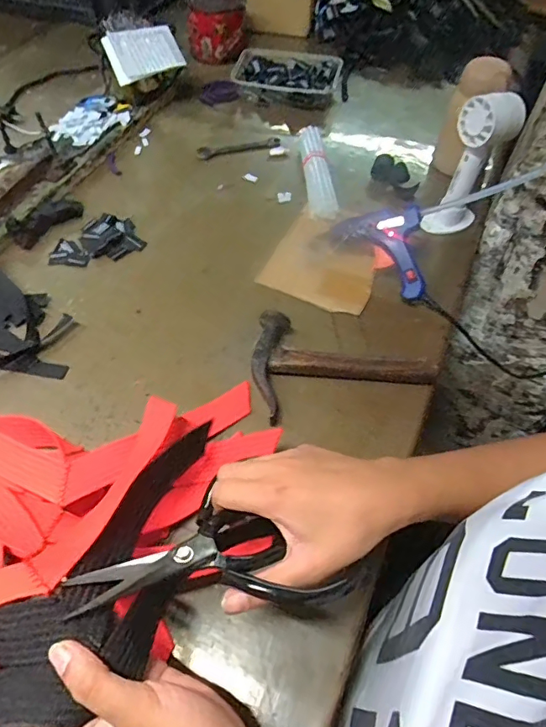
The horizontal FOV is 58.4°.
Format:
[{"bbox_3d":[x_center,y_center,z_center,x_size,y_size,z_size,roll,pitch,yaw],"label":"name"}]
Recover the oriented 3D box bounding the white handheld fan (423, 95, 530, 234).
[{"bbox_3d":[0.239,-0.230,0.585,0.072,0.162,0.072,22,58,14],"label":"white handheld fan"}]

